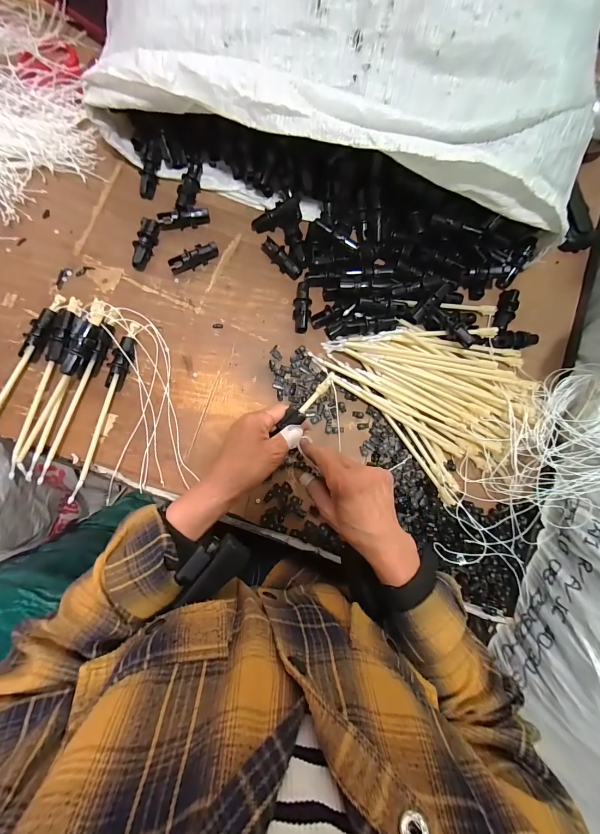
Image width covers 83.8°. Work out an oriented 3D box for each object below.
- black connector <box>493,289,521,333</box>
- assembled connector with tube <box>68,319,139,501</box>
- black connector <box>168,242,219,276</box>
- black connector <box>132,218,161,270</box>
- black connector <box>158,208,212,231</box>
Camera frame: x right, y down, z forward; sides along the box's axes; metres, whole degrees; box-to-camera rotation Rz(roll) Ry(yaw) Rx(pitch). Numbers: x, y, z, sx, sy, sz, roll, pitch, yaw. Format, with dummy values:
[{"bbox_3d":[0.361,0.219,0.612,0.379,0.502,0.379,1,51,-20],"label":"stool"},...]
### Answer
[{"bbox_3d":[0.294,-0.150,0.474,0.019,0.015,0.067,17,82,-3],"label":"black connector"},{"bbox_3d":[-0.237,-0.011,0.407,0.019,0.031,0.221,14,82,-4],"label":"assembled connector with tube"},{"bbox_3d":[-0.143,-0.214,0.451,0.068,0.024,0.018,-26,86,-8],"label":"black connector"},{"bbox_3d":[-0.206,-0.229,0.445,0.019,0.019,0.068,16,82,-3],"label":"black connector"},{"bbox_3d":[-0.158,-0.270,0.454,0.067,0.025,0.020,-8,84,-6],"label":"black connector"}]

